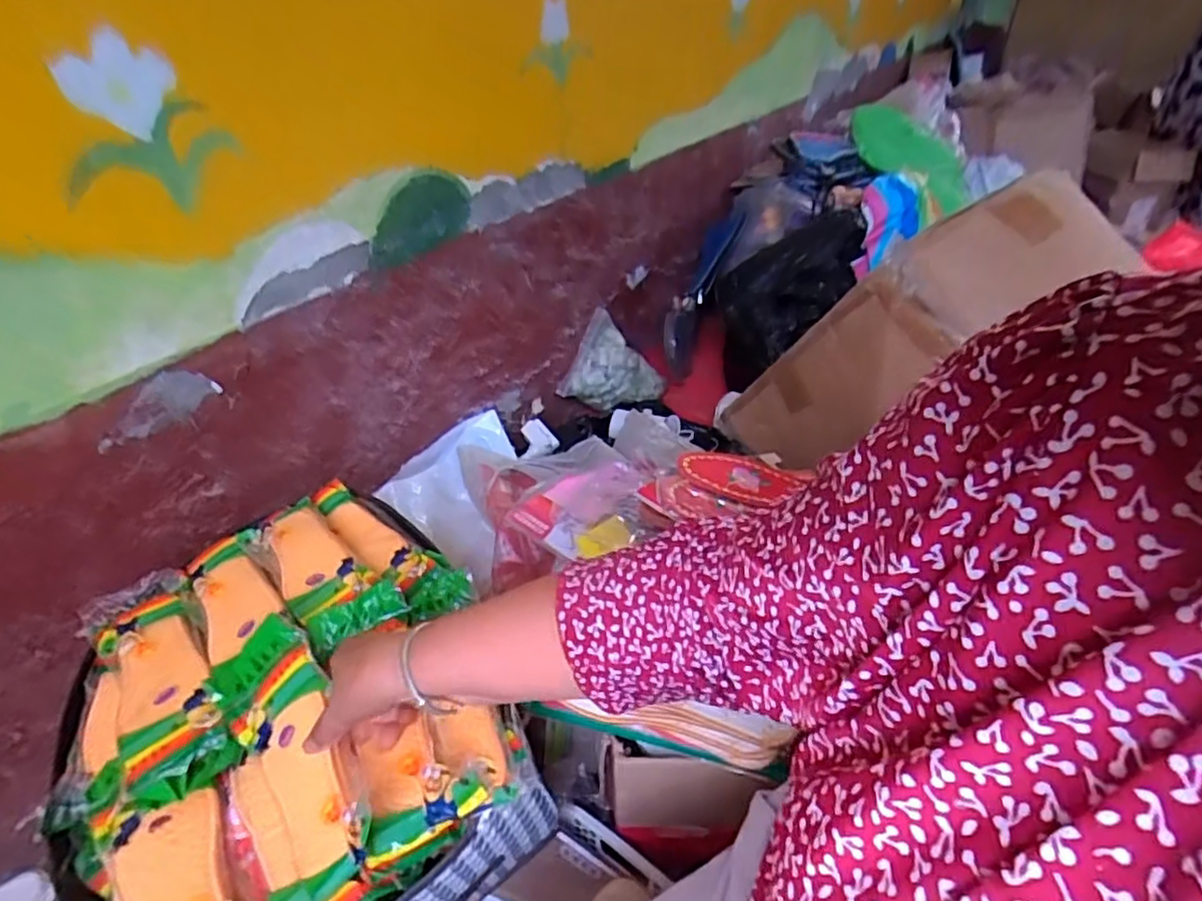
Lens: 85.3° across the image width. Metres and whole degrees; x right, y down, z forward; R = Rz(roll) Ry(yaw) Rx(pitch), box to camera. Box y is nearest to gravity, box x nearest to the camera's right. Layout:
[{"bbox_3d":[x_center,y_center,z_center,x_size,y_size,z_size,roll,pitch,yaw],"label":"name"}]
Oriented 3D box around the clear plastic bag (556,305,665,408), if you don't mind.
[{"bbox_3d":[0.017,-0.194,1.462,0.261,0.183,0.113,-15,40,-14],"label":"clear plastic bag"}]

